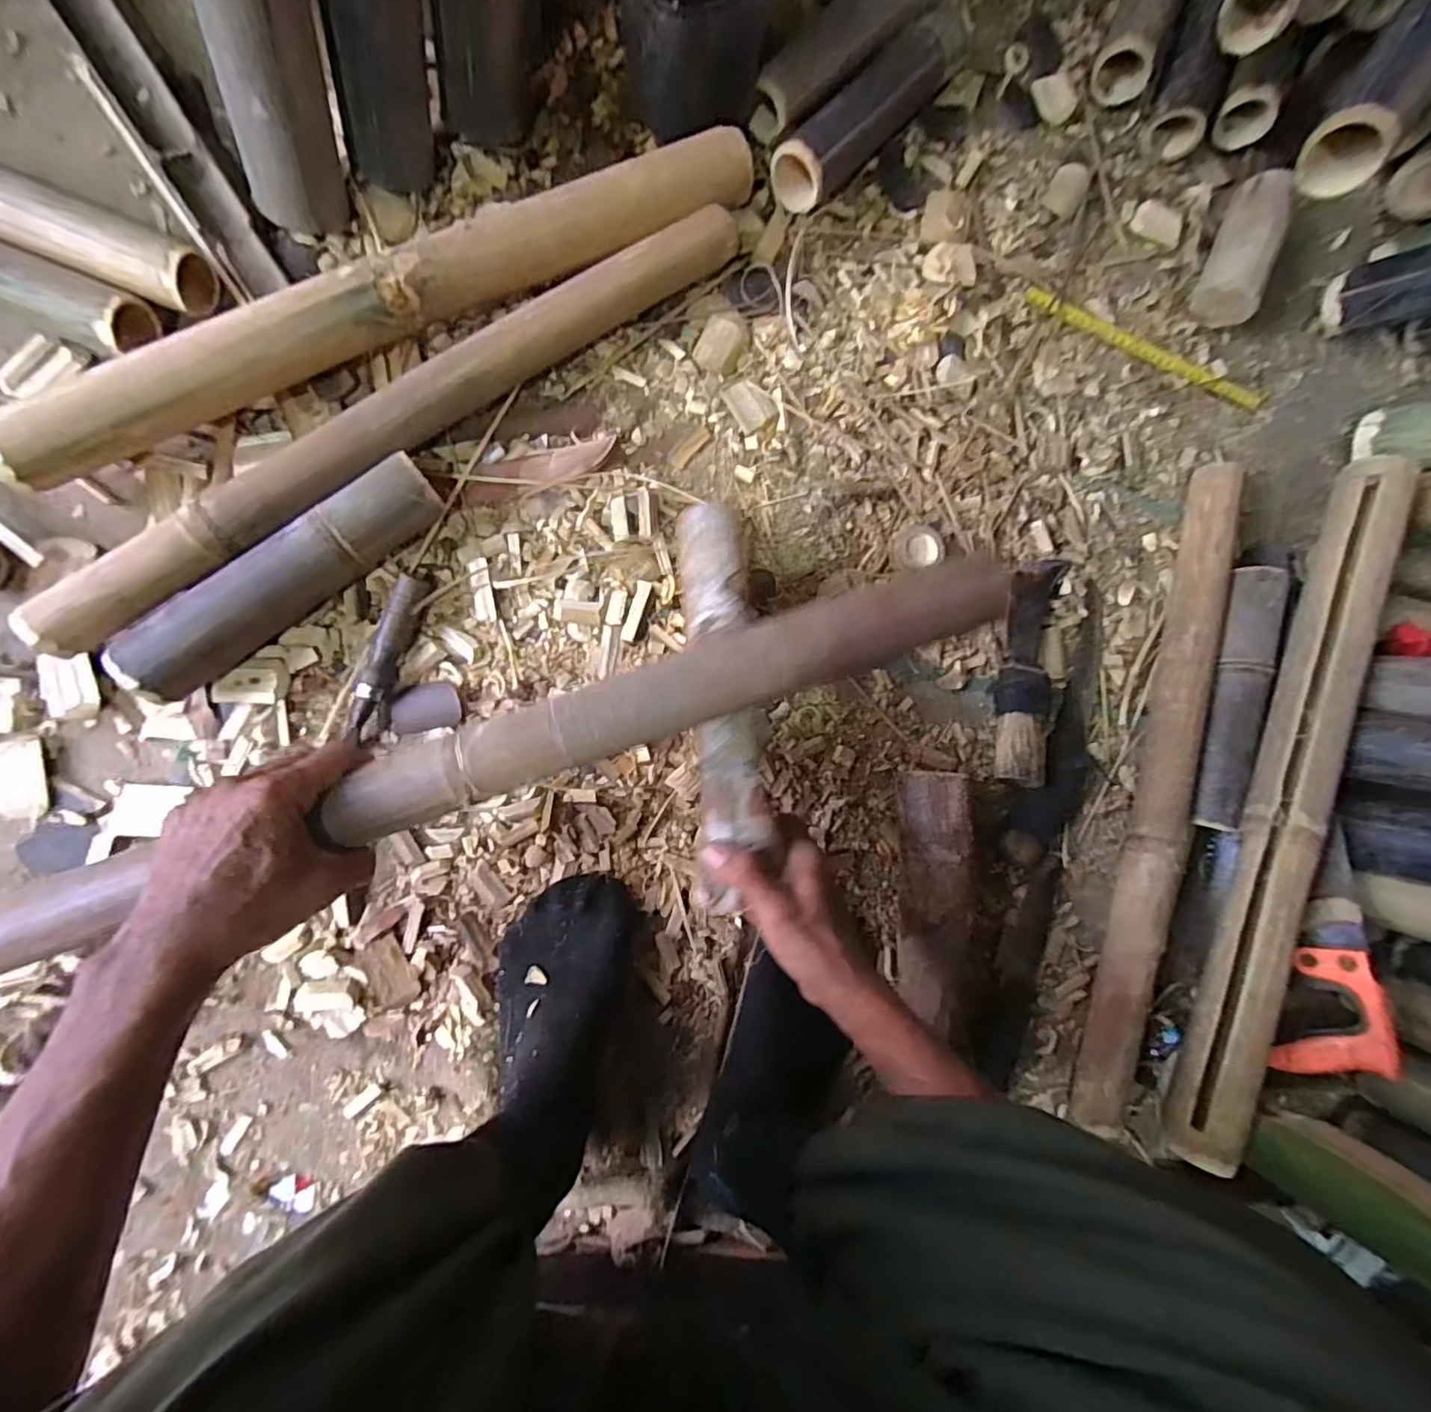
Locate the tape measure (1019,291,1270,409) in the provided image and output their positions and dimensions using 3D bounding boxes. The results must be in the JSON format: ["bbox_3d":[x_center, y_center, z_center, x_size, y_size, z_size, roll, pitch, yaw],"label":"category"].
[{"bbox_3d":[0.475,-0.389,0.657,0.299,0.006,0.024,20,84,-7],"label":"tape measure"}]

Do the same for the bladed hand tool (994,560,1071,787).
[{"bbox_3d":[0.308,-0.040,0.585,0.061,0.042,0.233,16,85,-7],"label":"bladed hand tool"}]

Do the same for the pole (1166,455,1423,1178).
[{"bbox_3d":[0.524,0.078,0.542,0.049,0.049,0.658,21,84,-6],"label":"pole"}]

